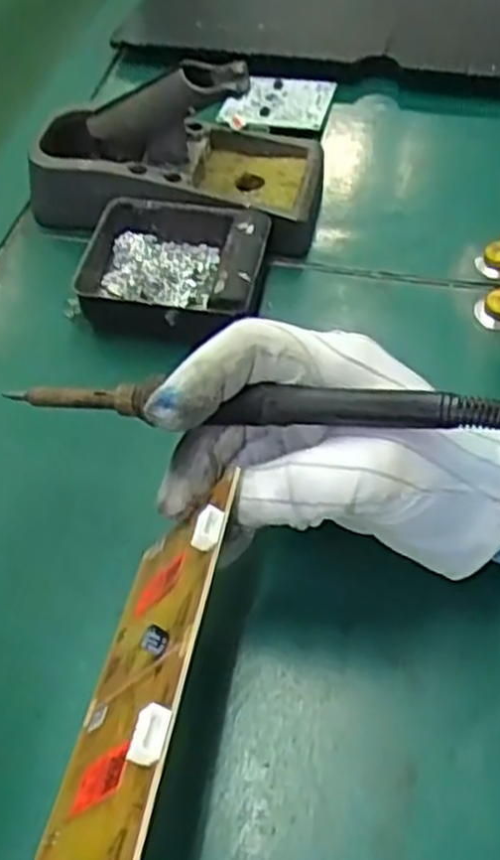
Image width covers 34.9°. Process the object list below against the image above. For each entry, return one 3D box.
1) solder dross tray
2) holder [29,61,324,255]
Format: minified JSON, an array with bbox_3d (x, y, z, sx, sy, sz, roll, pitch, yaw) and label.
[{"bbox_3d":[-0.042,-0.086,0.429,0.098,0.037,0.086,7,52,10],"label":"solder dross tray"},{"bbox_3d":[-0.043,-0.163,0.458,0.164,0.085,0.074,7,52,9],"label":"holder"}]

